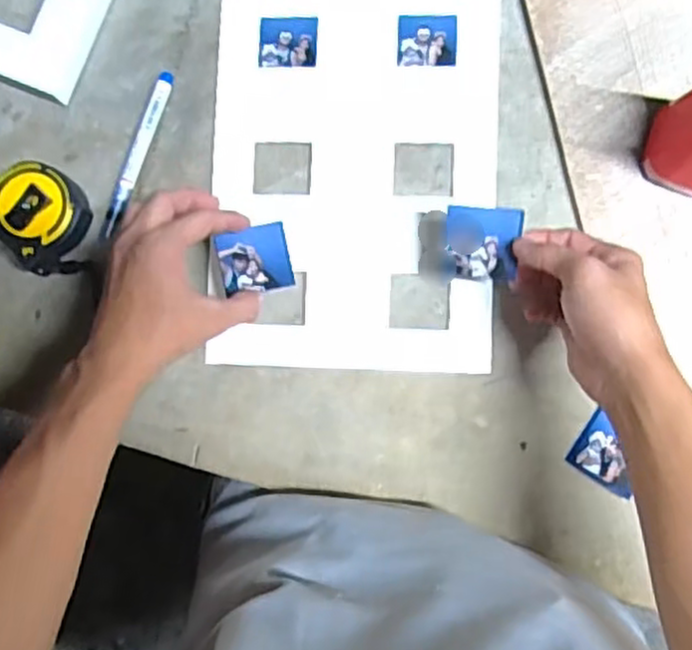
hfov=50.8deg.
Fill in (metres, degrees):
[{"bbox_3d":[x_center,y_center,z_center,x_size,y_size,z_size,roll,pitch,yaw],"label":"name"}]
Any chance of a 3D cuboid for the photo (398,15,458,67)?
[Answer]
[{"bbox_3d":[0.060,-0.210,0.537,0.043,0.004,0.038,0,86,5],"label":"photo"}]

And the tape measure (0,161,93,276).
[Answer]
[{"bbox_3d":[-0.222,-0.078,0.533,0.064,0.033,0.075,-40,84,1],"label":"tape measure"}]

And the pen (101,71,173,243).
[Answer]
[{"bbox_3d":[-0.157,-0.127,0.549,0.014,0.011,0.133,21,88,6],"label":"pen"}]

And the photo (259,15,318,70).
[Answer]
[{"bbox_3d":[-0.043,-0.213,0.546,0.043,0.004,0.040,1,86,5],"label":"photo"}]

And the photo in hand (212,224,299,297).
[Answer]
[{"bbox_3d":[-0.062,-0.043,0.497,0.049,0.006,0.045,-14,85,4],"label":"photo in hand"}]

